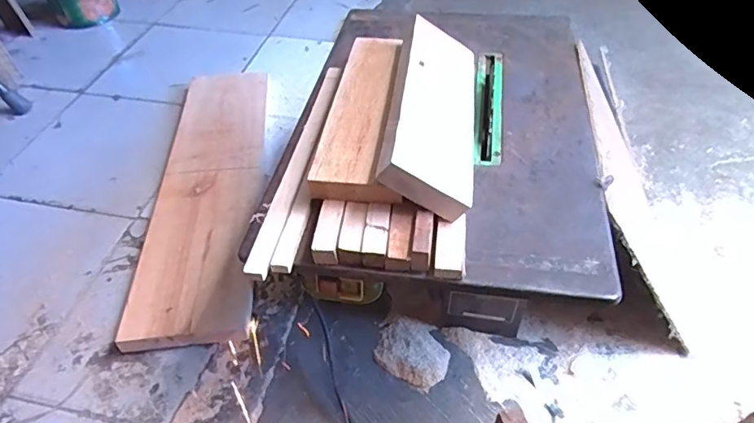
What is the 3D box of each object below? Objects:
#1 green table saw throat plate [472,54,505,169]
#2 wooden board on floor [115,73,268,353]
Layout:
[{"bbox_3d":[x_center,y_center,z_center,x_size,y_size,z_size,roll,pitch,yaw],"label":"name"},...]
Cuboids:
[{"bbox_3d":[0.133,-0.131,0.608,0.035,0.016,0.226,6,47,7],"label":"green table saw throat plate"},{"bbox_3d":[-0.266,-0.052,0.829,0.168,0.037,0.586,-3,47,-2],"label":"wooden board on floor"}]

